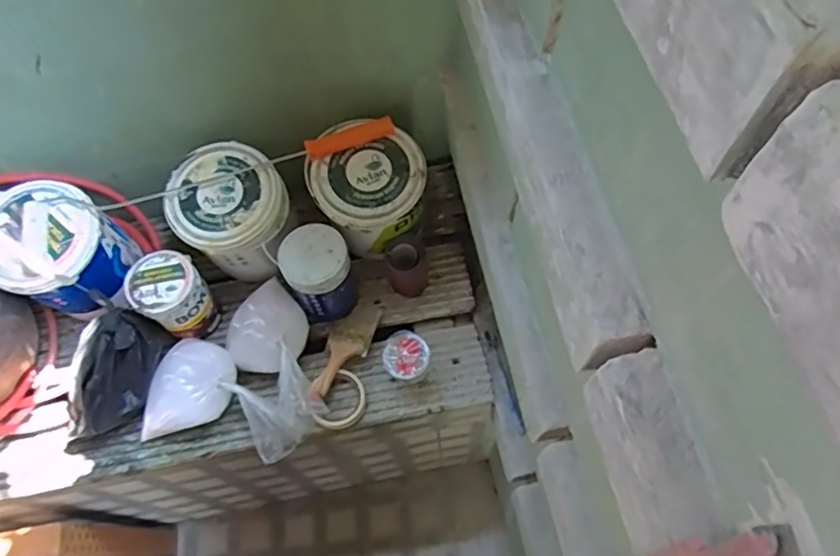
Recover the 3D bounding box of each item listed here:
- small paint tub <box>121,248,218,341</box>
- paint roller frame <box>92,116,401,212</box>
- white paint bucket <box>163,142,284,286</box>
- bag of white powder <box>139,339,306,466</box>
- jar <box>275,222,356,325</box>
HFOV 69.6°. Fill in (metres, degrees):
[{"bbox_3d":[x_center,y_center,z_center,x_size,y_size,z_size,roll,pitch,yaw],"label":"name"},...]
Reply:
[{"bbox_3d":[-0.409,0.034,1.010,0.104,0.148,0.103,-1,63,1],"label":"small paint tub"},{"bbox_3d":[-0.277,-0.178,0.967,0.484,0.043,0.039,-16,63,-6],"label":"paint roller frame"},{"bbox_3d":[-0.312,-0.100,1.023,0.174,0.183,0.166,-1,63,1],"label":"white paint bucket"},{"bbox_3d":[-0.308,0.196,0.955,0.257,0.088,0.168,16,64,10],"label":"bag of white powder"},{"bbox_3d":[-0.172,-0.004,1.017,0.116,0.153,0.106,-11,63,-4],"label":"jar"}]

